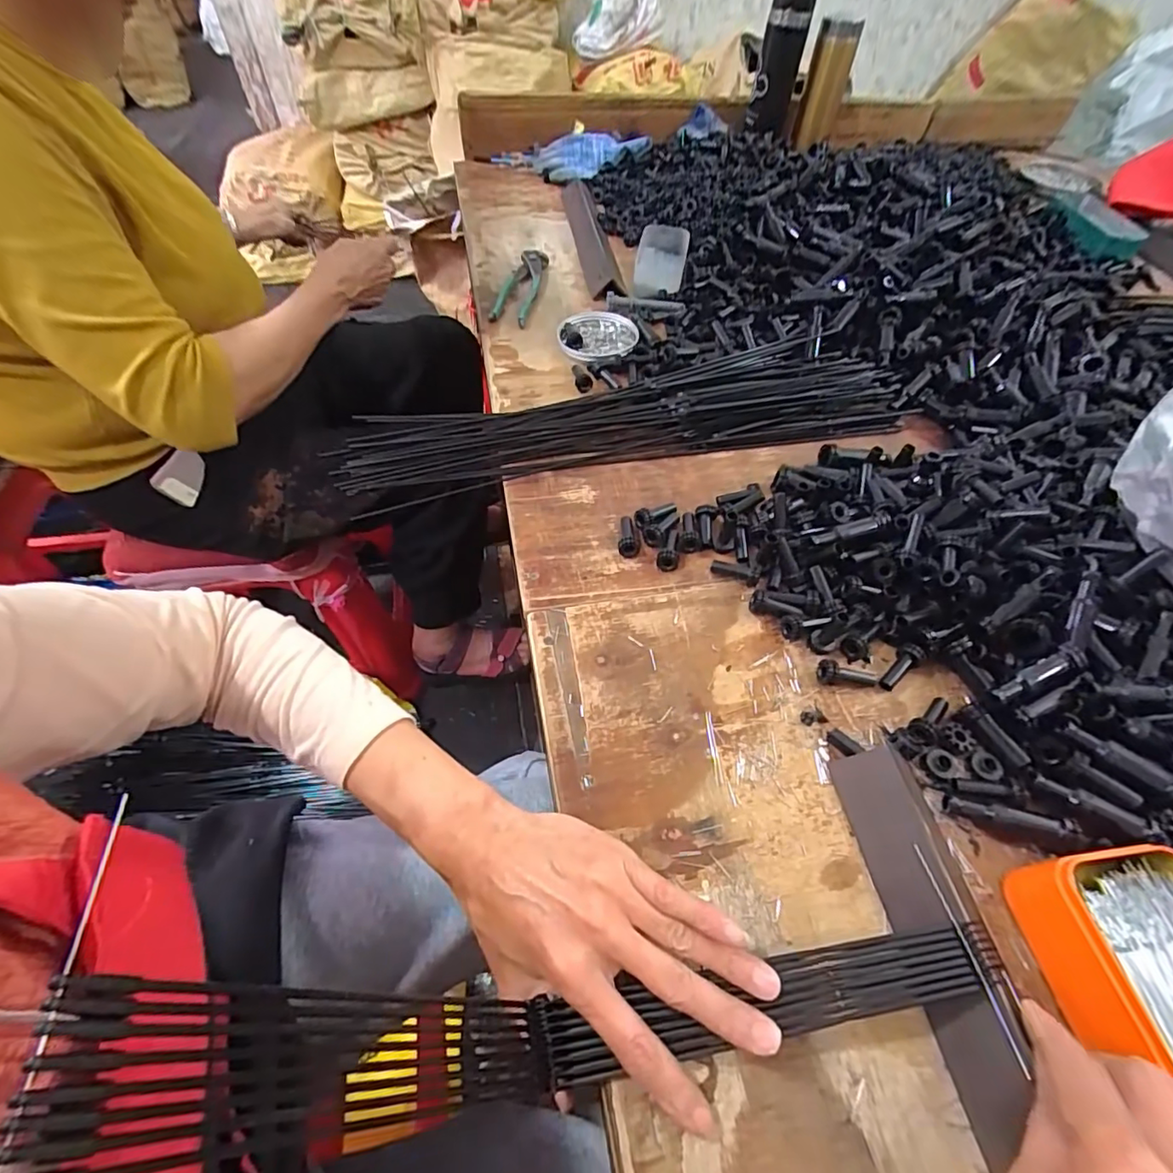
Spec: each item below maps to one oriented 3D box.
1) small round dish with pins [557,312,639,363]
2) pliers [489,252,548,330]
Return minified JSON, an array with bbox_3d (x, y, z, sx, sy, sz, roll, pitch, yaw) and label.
[{"bbox_3d":[0.013,-0.287,0.631,0.090,0.013,0.100,35,60,19],"label":"small round dish with pins"},{"bbox_3d":[-0.083,-0.377,0.686,0.049,0.026,0.163,7,55,2],"label":"pliers"}]

